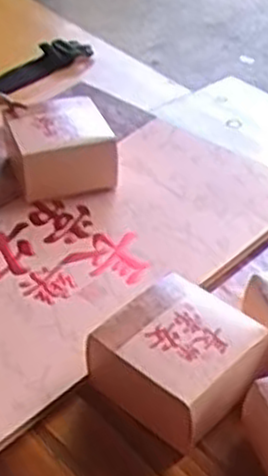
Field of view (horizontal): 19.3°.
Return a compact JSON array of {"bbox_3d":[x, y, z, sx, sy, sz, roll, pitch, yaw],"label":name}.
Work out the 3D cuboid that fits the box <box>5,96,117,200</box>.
[{"bbox_3d":[-0.064,-0.078,0.688,0.086,0.050,0.068,-13,40,-14],"label":"box"}]

